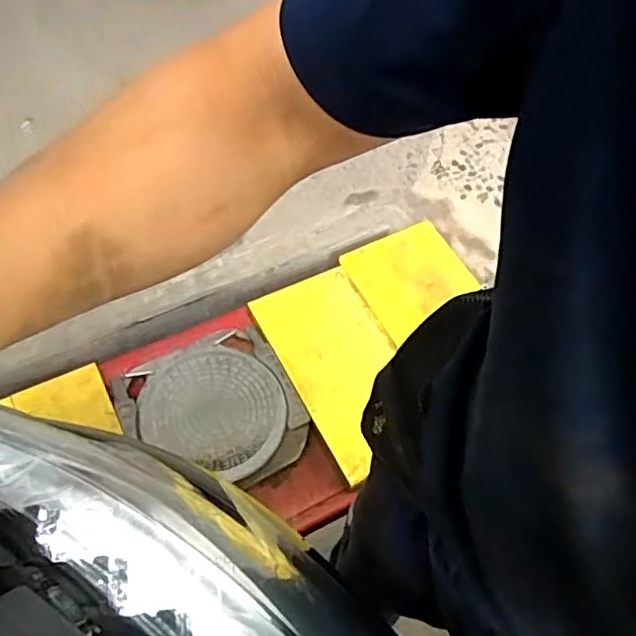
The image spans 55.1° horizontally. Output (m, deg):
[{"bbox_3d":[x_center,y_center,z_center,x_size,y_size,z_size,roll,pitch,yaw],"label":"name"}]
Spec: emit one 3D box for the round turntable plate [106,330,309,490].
[{"bbox_3d":[-0.239,0.223,1.431,0.372,0.075,0.363,2,57,-3],"label":"round turntable plate"}]

